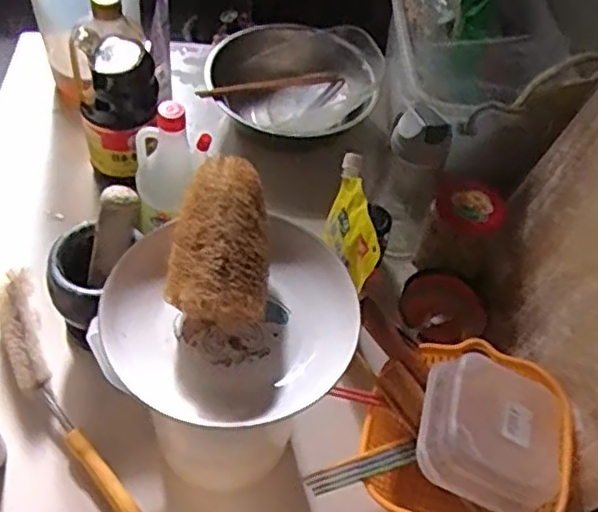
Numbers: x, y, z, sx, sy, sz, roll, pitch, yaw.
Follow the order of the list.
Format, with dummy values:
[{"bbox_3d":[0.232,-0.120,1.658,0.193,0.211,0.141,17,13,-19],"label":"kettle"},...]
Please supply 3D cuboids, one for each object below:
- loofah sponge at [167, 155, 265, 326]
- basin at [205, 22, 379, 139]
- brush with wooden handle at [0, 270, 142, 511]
[{"bbox_3d":[-0.062,-0.004,0.531,0.076,0.084,0.130,4,52,-2],"label":"loofah sponge"},{"bbox_3d":[-0.012,-0.251,1.010,0.231,0.080,0.231,3,52,-3],"label":"basin"},{"bbox_3d":[-0.243,0.153,0.686,0.057,0.052,0.325,-26,59,-23],"label":"brush with wooden handle"}]

